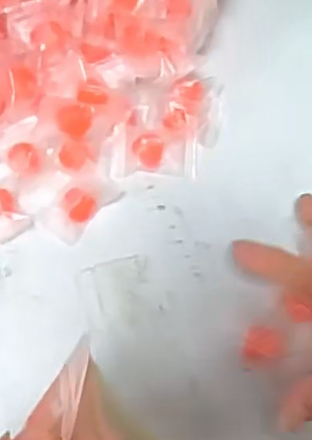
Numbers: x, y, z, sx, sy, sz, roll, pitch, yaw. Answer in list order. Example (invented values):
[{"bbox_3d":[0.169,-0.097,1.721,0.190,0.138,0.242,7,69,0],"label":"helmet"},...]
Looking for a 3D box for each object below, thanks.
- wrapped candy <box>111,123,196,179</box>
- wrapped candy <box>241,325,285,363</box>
[{"bbox_3d":[-0.001,-0.044,0.411,0.053,0.016,0.034,0,62,4],"label":"wrapped candy"},{"bbox_3d":[0.058,0.068,0.348,0.021,0.013,0.018,10,64,9],"label":"wrapped candy"}]

